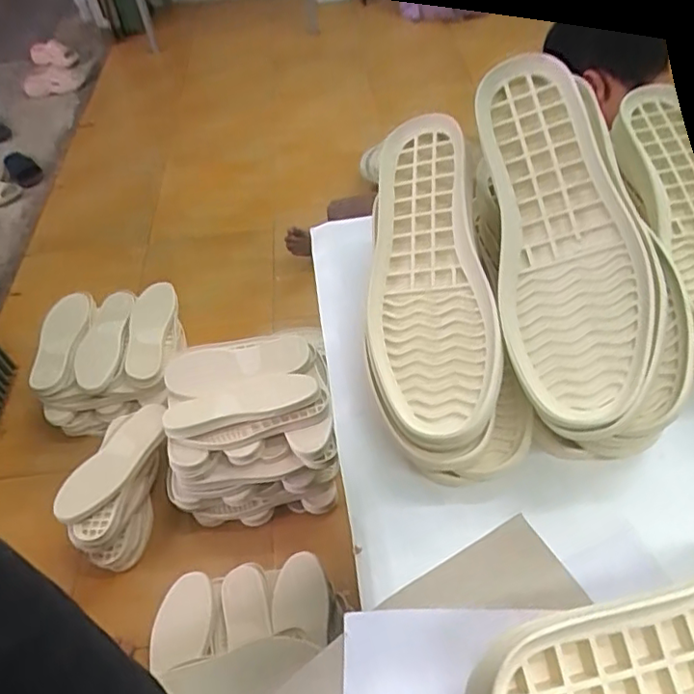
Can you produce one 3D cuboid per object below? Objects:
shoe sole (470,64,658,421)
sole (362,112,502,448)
[{"bbox_3d":[0.157,-0.091,0.442,0.093,0.031,0.299,-5,71,2],"label":"shoe sole"},{"bbox_3d":[0.064,-0.063,0.481,0.092,0.034,0.292,-2,65,4],"label":"sole"}]

